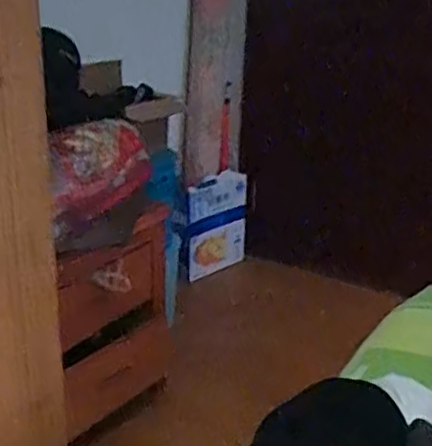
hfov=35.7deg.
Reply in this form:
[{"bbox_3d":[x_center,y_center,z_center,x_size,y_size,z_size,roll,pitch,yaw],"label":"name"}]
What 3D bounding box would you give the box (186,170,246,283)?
[{"bbox_3d":[0.001,0.007,1.865,0.048,0.292,0.256,19,29,33],"label":"box"}]

